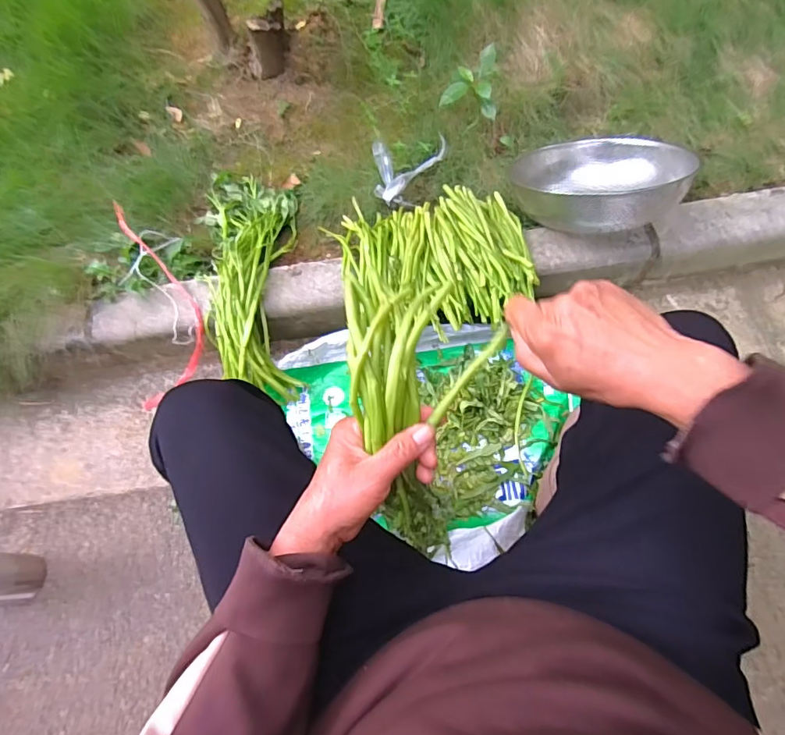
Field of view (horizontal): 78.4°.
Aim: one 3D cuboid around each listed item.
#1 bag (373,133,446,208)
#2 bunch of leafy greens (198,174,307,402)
[{"bbox_3d":[0.037,-0.404,0.979,0.147,0.071,0.168,-2,68,5],"label":"bag"},{"bbox_3d":[-0.275,-0.203,0.938,0.172,0.151,0.520,-11,67,2],"label":"bunch of leafy greens"}]

